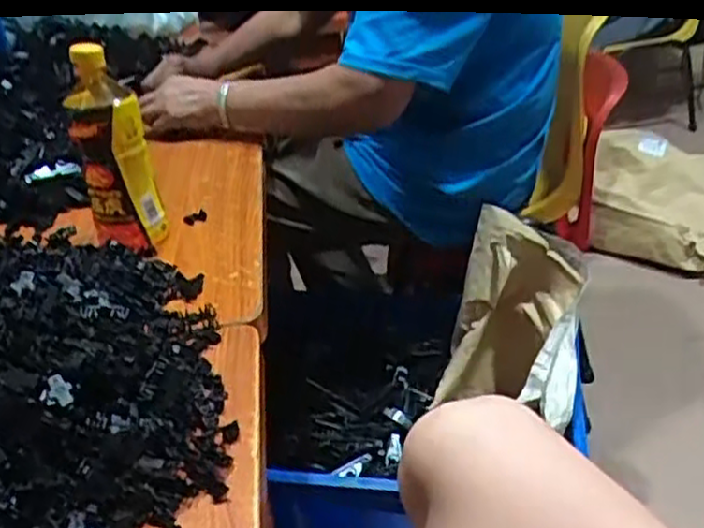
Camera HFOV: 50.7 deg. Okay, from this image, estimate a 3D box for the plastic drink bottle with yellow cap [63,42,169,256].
[{"bbox_3d":[-0.225,-0.107,0.699,0.064,0.184,0.065,-16,31,-16],"label":"plastic drink bottle with yellow cap"}]

